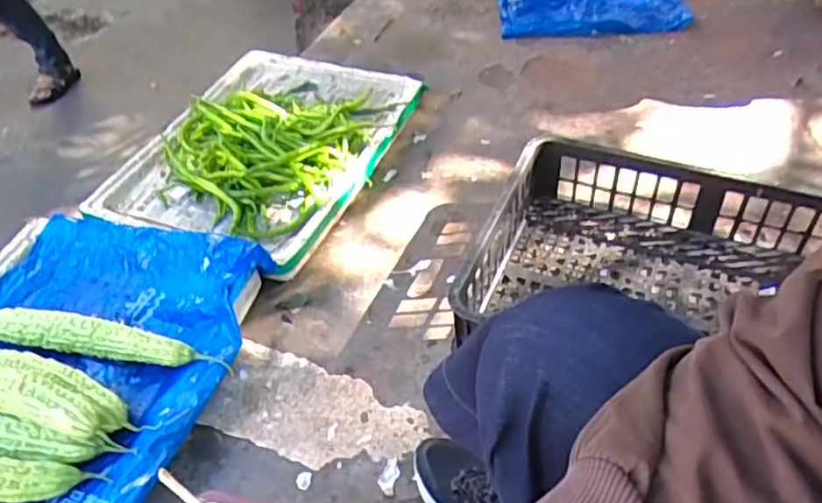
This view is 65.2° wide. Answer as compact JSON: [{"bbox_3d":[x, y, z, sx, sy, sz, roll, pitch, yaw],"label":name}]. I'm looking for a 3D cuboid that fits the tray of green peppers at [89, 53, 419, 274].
[{"bbox_3d":[-0.289,-0.230,1.287,0.472,0.106,0.597,15,50,17],"label":"tray of green peppers"}]

